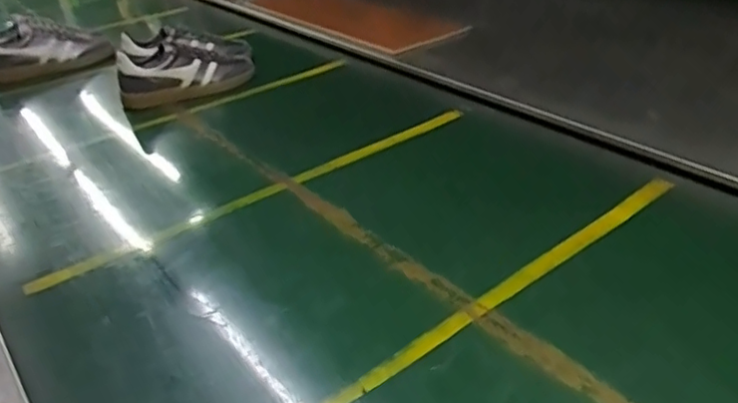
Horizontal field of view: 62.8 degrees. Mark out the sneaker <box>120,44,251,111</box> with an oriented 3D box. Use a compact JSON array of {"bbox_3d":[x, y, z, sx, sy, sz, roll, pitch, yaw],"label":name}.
[{"bbox_3d":[-0.358,-0.258,1.182,0.254,0.100,0.116,-19,35,-24],"label":"sneaker"}]

